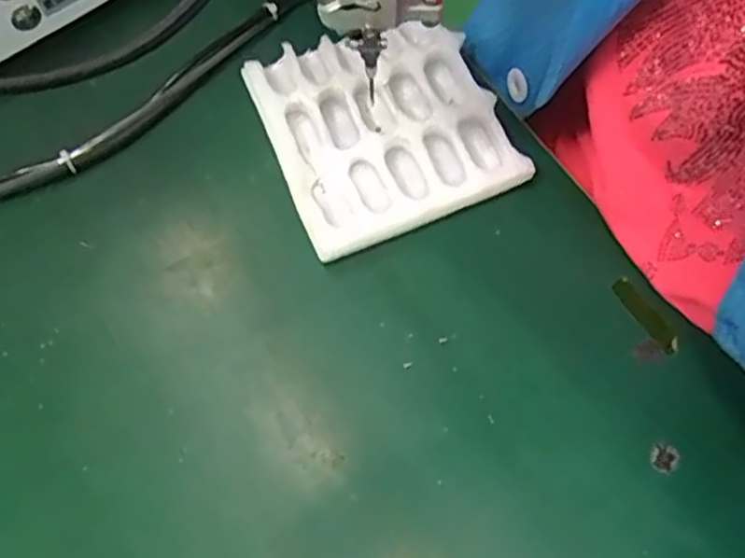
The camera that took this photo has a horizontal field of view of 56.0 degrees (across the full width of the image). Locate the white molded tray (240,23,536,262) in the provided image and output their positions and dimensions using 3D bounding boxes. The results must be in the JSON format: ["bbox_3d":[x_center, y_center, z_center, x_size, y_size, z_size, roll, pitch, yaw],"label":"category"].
[{"bbox_3d":[0.005,-0.090,0.409,0.126,0.023,0.131,-21,70,-8],"label":"white molded tray"}]

